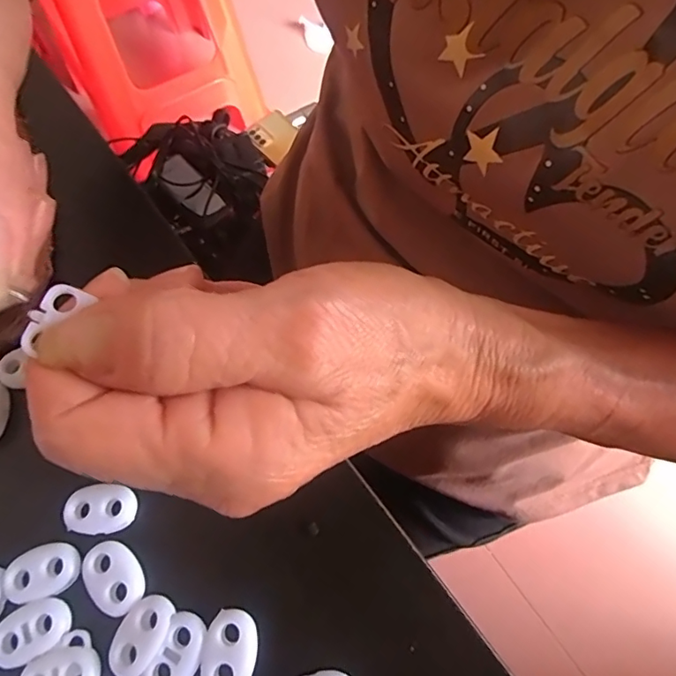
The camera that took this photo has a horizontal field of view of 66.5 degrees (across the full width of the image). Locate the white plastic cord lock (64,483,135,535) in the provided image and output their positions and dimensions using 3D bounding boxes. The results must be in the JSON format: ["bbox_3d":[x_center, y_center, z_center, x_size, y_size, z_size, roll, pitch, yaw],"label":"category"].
[{"bbox_3d":[-0.077,0.055,0.167,0.022,0.004,0.015,-3,67,-1],"label":"white plastic cord lock"}]

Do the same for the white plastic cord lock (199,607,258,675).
[{"bbox_3d":[-0.032,0.092,0.150,0.015,0.004,0.022,7,67,3],"label":"white plastic cord lock"}]

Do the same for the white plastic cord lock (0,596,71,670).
[{"bbox_3d":[-0.092,0.088,0.154,0.022,0.004,0.015,-31,70,-12],"label":"white plastic cord lock"}]

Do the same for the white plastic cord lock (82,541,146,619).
[{"bbox_3d":[-0.070,0.074,0.159,0.022,0.004,0.016,41,73,16],"label":"white plastic cord lock"}]

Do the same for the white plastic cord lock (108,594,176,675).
[{"bbox_3d":[-0.058,0.088,0.152,0.014,0.004,0.022,25,69,11],"label":"white plastic cord lock"}]

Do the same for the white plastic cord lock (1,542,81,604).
[{"bbox_3d":[-0.092,0.072,0.160,0.022,0.004,0.015,-14,68,-5],"label":"white plastic cord lock"}]

